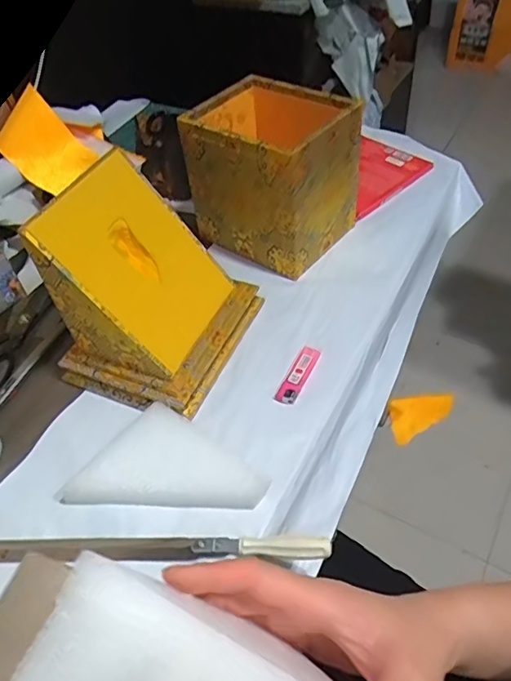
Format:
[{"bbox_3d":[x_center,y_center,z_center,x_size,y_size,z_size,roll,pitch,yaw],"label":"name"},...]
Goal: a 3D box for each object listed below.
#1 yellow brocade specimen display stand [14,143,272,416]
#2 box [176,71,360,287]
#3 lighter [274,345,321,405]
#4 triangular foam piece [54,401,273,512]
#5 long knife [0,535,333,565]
[{"bbox_3d":[-0.112,-0.063,0.564,0.161,0.193,0.191,17,52,19],"label":"yellow brocade specimen display stand"},{"bbox_3d":[0.022,-0.212,0.707,0.188,0.201,0.144,30,58,27],"label":"box"},{"bbox_3d":[0.048,0.036,0.579,0.021,0.011,0.078,21,54,22],"label":"lighter"},{"bbox_3d":[-0.085,0.114,0.514,0.190,0.038,0.093,2,49,7],"label":"triangular foam piece"},{"bbox_3d":[-0.118,0.184,0.468,0.361,0.021,0.024,-2,49,4],"label":"long knife"}]

